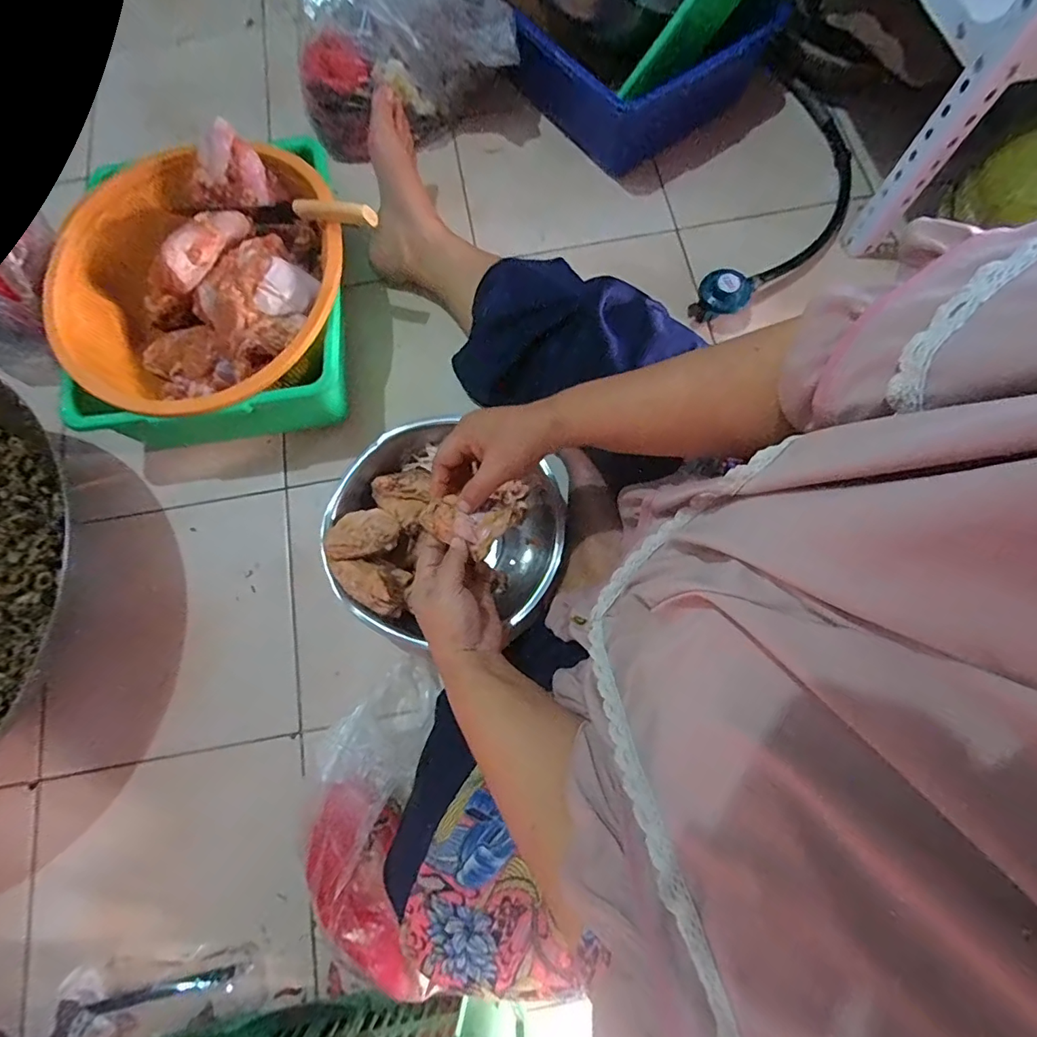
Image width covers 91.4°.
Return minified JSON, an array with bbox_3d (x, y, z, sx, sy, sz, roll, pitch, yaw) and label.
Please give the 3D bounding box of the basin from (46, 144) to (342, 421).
[{"bbox_3d":[-0.371,-0.280,0.619,0.320,0.113,0.343,0,74,1],"label":"basin"}]

